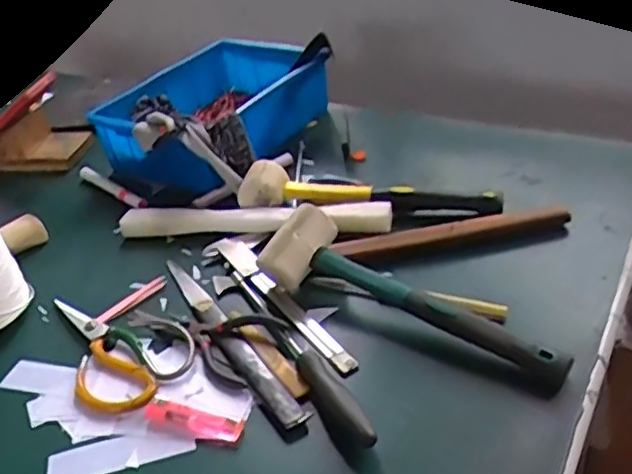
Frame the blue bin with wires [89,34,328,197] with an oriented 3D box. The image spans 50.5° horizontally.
[{"bbox_3d":[-0.113,-0.183,0.906,0.216,0.100,0.339,10,38,25],"label":"blue bin with wires"}]

